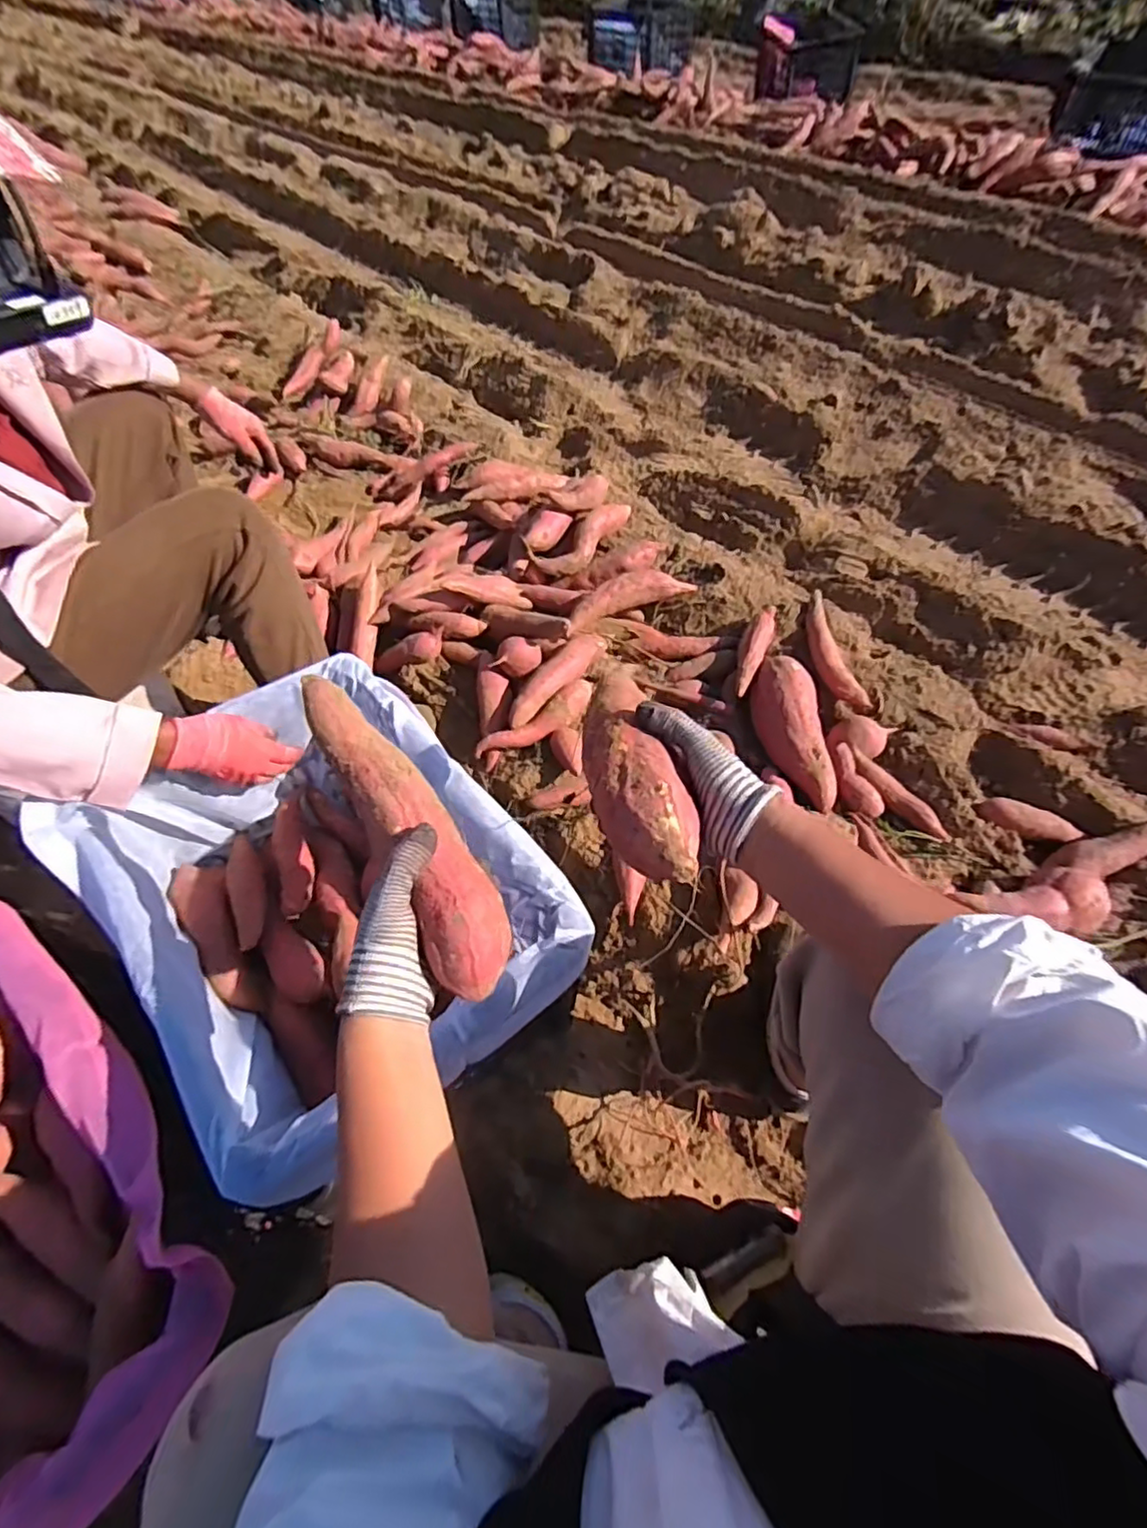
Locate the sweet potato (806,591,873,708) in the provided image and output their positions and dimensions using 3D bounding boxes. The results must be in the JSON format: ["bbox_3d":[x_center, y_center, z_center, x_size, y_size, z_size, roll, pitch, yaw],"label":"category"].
[{"bbox_3d":[0.433,-0.195,1.097,0.063,0.042,0.254,-8,58,-3],"label":"sweet potato"}]

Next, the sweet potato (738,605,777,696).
[{"bbox_3d":[0.307,-0.194,1.092,0.048,0.034,0.202,18,61,13],"label":"sweet potato"}]

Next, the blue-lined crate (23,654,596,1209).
[{"bbox_3d":[-0.252,0.141,0.713,0.356,0.227,0.496,-37,64,-19],"label":"blue-lined crate"}]

